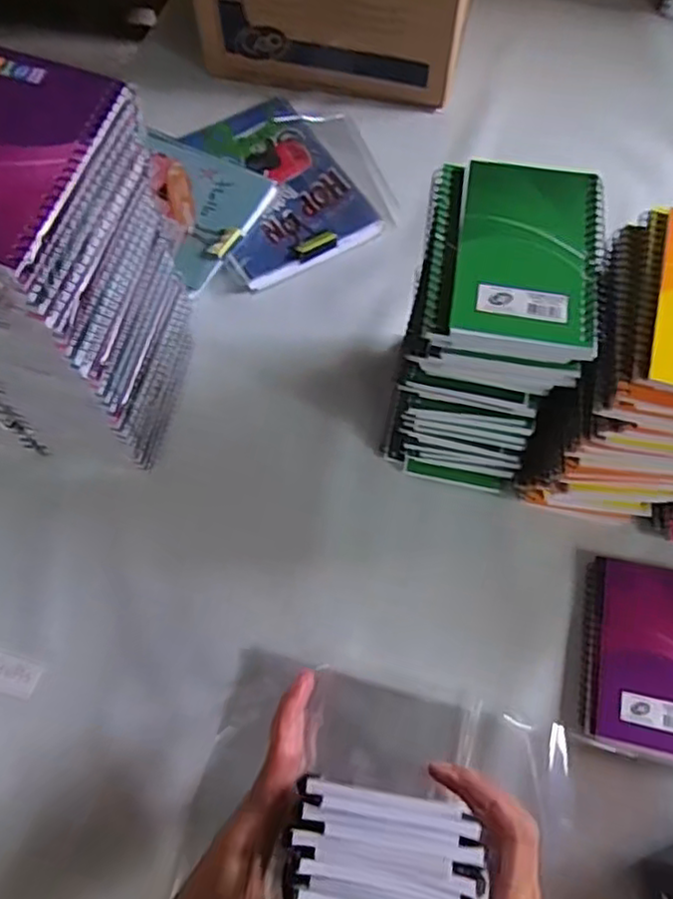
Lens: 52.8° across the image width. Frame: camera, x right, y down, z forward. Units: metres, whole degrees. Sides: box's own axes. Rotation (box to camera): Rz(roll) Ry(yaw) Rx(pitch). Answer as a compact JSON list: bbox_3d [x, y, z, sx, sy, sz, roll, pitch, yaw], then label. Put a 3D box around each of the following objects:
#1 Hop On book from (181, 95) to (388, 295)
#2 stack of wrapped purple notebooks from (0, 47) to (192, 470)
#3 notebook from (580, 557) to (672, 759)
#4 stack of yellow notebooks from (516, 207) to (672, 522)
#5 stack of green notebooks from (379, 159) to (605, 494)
[{"bbox_3d":[-0.071,-0.273,0.699,0.148,0.014,0.224,-26,67,-12],"label":"Hop On book"},{"bbox_3d":[-0.221,-0.107,0.469,0.194,0.287,0.136,14,65,7],"label":"stack of wrapped purple notebooks"},{"bbox_3d":[0.231,0.150,0.492,0.097,0.015,0.129,10,65,5],"label":"notebook"},{"bbox_3d":[0.215,-0.034,0.475,0.112,0.216,0.153,11,65,6],"label":"stack of yellow notebooks"},{"bbox_3d":[0.102,-0.072,0.494,0.104,0.212,0.130,9,65,5],"label":"stack of green notebooks"}]

